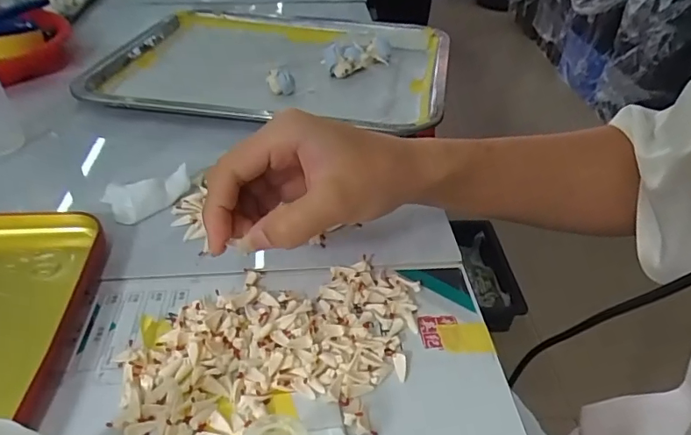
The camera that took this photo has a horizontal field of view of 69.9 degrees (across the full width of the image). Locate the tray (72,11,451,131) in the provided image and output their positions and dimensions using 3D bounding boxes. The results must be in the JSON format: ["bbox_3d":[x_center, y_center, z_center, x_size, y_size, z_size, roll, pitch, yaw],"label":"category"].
[{"bbox_3d":[-0.070,-0.155,0.517,0.334,0.032,0.252,8,39,9],"label":"tray"}]

